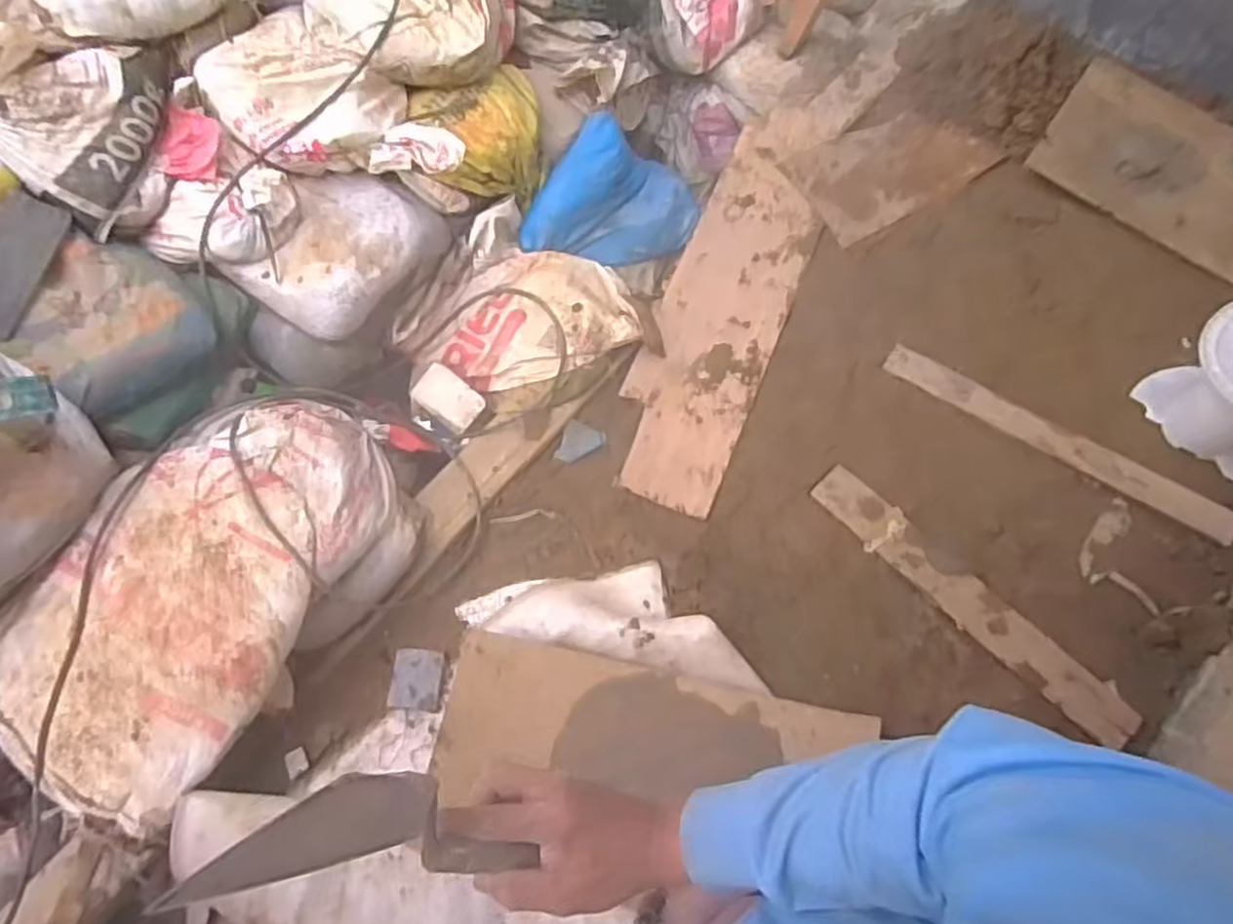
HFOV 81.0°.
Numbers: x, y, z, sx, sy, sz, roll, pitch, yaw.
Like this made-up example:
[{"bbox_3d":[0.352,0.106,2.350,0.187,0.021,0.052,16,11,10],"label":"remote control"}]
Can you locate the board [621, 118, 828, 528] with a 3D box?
[{"bbox_3d":[0.258,-0.366,1.762,0.298,0.022,1.006,24,70,4],"label":"board"}]

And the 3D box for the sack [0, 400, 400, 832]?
[{"bbox_3d":[-0.775,0.236,1.383,0.463,0.244,0.797,32,71,13],"label":"sack"}]

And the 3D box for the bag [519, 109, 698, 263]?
[{"bbox_3d":[-0.003,-0.653,1.801,0.399,0.188,0.348,11,67,5],"label":"bag"}]

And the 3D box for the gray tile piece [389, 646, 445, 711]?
[{"bbox_3d":[-0.397,0.433,1.437,0.102,0.015,0.116,1,67,1],"label":"gray tile piece"}]

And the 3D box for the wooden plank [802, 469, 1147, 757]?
[{"bbox_3d":[0.715,0.276,1.473,0.728,0.014,0.107,42,73,16],"label":"wooden plank"}]

